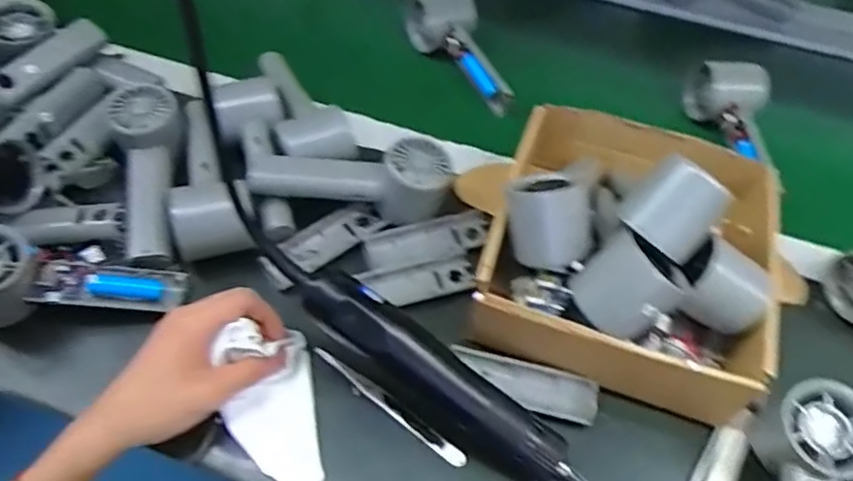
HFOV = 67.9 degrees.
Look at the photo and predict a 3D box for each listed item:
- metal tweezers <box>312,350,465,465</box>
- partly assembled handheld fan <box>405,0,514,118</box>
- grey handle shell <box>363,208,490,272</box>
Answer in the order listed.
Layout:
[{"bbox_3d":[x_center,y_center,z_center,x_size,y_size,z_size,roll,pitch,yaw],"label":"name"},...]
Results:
[{"bbox_3d":[-0.027,0.116,0.447,0.130,0.015,0.011,30,59,17],"label":"metal tweezers"},{"bbox_3d":[0.039,-0.196,0.654,0.080,0.050,0.146,-27,73,-20],"label":"partly assembled handheld fan"},{"bbox_3d":[0.002,0.002,0.522,0.104,0.012,0.034,-13,57,-12],"label":"grey handle shell"}]

